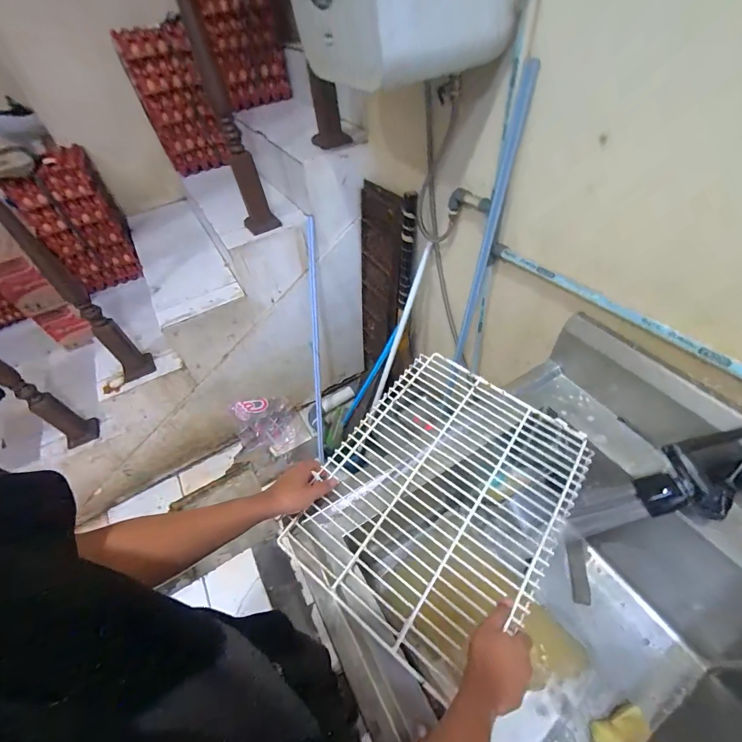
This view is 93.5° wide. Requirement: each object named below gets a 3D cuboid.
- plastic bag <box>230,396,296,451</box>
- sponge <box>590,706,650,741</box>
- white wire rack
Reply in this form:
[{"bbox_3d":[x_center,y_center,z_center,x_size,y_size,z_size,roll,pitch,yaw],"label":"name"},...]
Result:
[{"bbox_3d":[-0.474,0.238,1.582,0.255,0.261,0.060,-8,24,-13],"label":"plastic bag"},{"bbox_3d":[0.432,0.633,0.607,0.104,0.023,0.053,-35,53,-2],"label":"sponge"},{"bbox_3d":[0.129,0.208,0.628,0.383,0.028,0.485,32,60,21],"label":"white wire rack"}]

